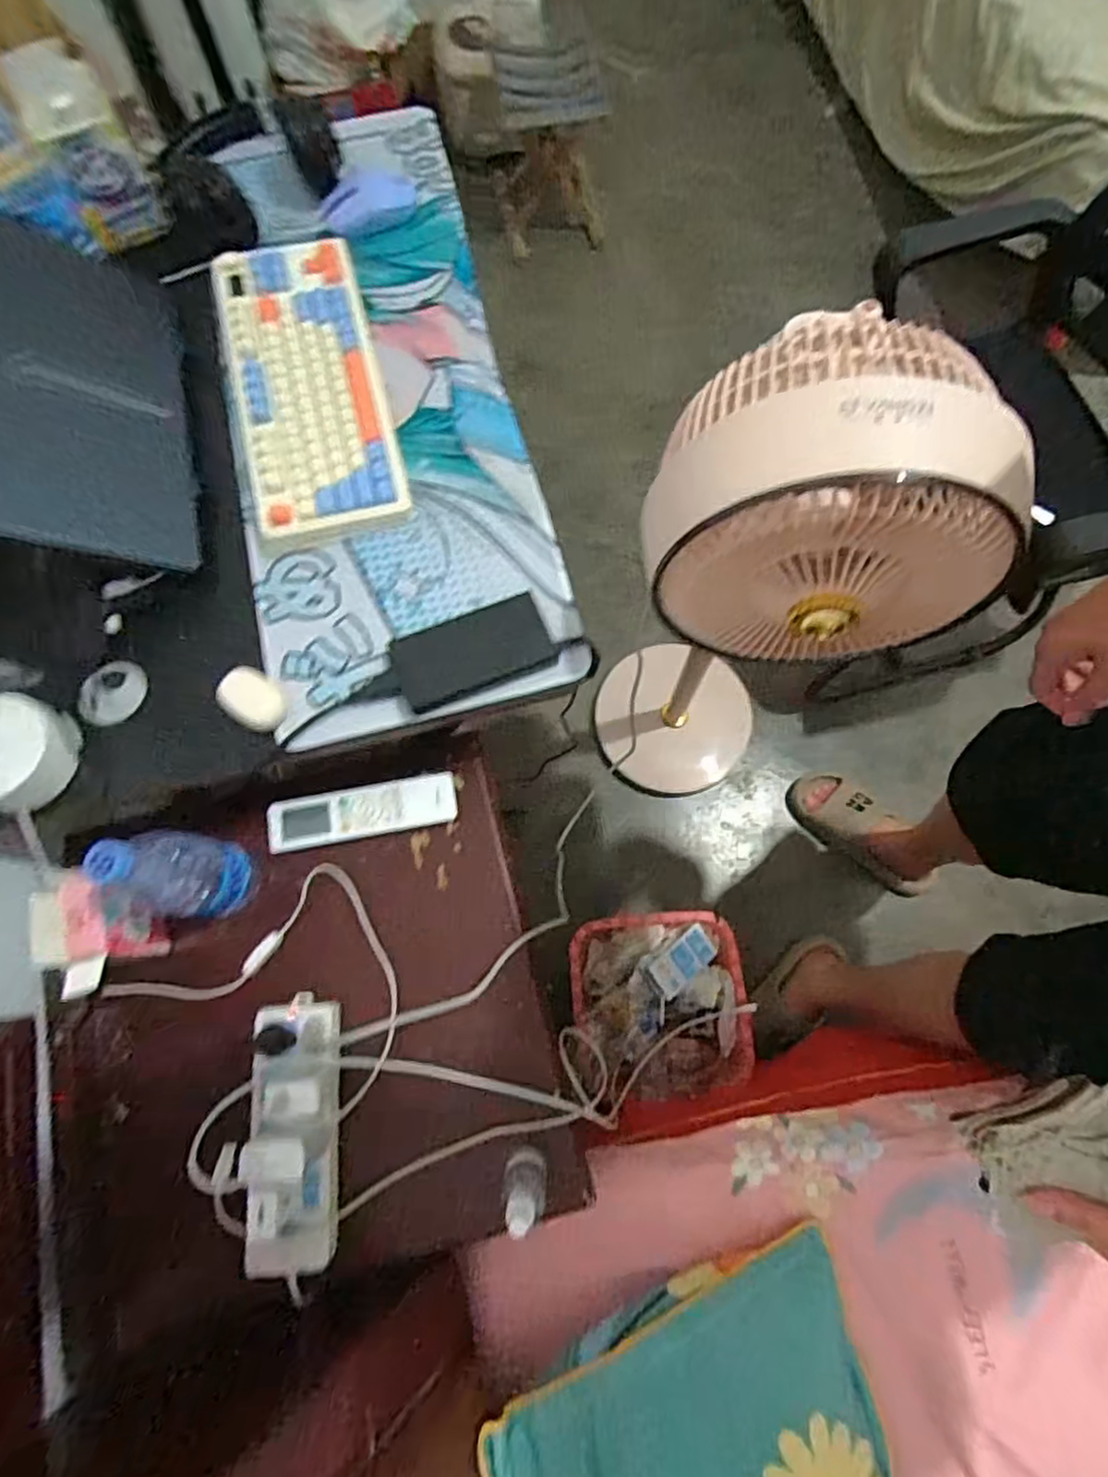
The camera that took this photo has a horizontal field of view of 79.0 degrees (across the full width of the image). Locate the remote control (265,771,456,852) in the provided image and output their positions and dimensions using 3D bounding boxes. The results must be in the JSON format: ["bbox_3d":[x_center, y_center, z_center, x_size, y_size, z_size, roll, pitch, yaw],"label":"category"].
[{"bbox_3d":[-0.203,0.078,0.711,0.196,0.017,0.052,-10,73,-2],"label":"remote control"}]

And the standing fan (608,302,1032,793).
[{"bbox_3d":[0.217,-0.115,0.891,0.263,0.992,0.267,17,74,6],"label":"standing fan"}]

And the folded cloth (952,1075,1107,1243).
[{"bbox_3d":[0.320,0.267,0.426,0.094,0.021,0.085,-29,82,23],"label":"folded cloth"}]

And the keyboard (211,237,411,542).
[{"bbox_3d":[-0.261,-0.373,0.707,0.155,0.048,0.353,-15,74,-3],"label":"keyboard"}]

